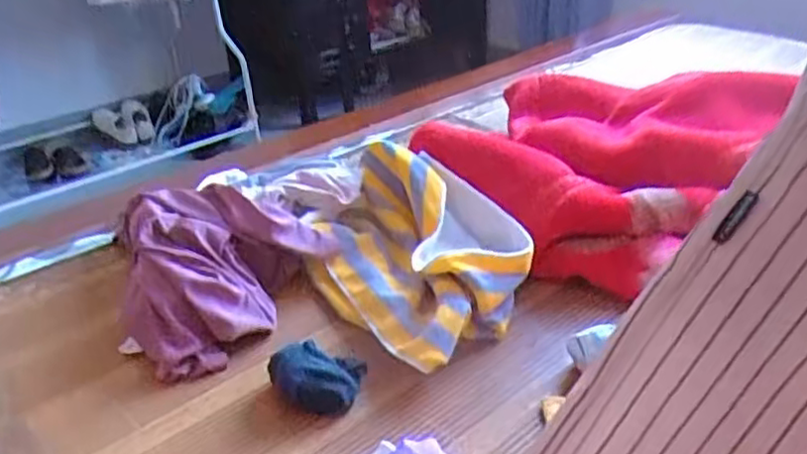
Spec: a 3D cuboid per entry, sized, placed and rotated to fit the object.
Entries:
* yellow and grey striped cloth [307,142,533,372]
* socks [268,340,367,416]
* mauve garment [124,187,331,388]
[{"bbox_3d":[0.006,0.022,0.843,0.299,0.107,0.277,20,37,35],"label":"yellow and grey striped cloth"},{"bbox_3d":[-0.082,0.148,0.680,0.089,0.053,0.055,-10,30,-11],"label":"socks"},{"bbox_3d":[-0.210,0.033,0.833,0.237,0.110,0.289,-12,31,-15],"label":"mauve garment"}]

